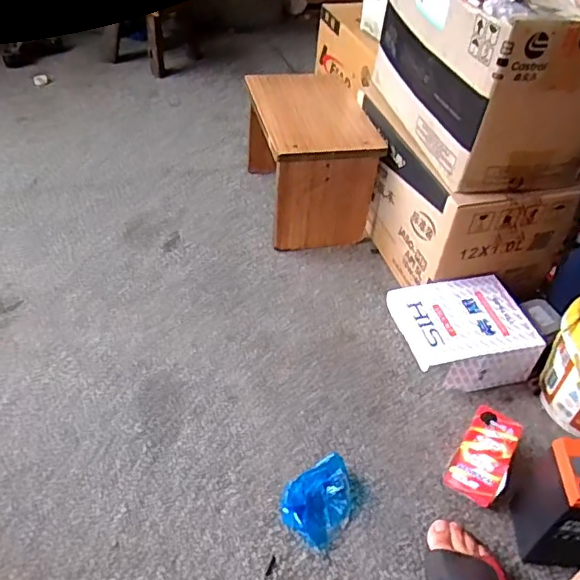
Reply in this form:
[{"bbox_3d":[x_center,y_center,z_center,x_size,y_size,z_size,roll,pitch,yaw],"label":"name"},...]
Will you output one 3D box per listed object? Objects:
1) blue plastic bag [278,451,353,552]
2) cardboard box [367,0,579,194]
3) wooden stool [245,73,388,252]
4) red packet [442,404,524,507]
[{"bbox_3d":[0.042,0.264,0.730,0.081,0.035,0.105,37,52,27],"label":"blue plastic bag"},{"bbox_3d":[0.315,-0.368,0.905,0.240,0.240,0.390,-5,46,-13],"label":"cardboard box"},{"bbox_3d":[0.032,-0.255,1.130,0.196,0.223,0.286,-7,46,-14],"label":"wooden stool"},{"bbox_3d":[0.265,0.222,0.779,0.069,0.065,0.125,28,48,19],"label":"red packet"}]

